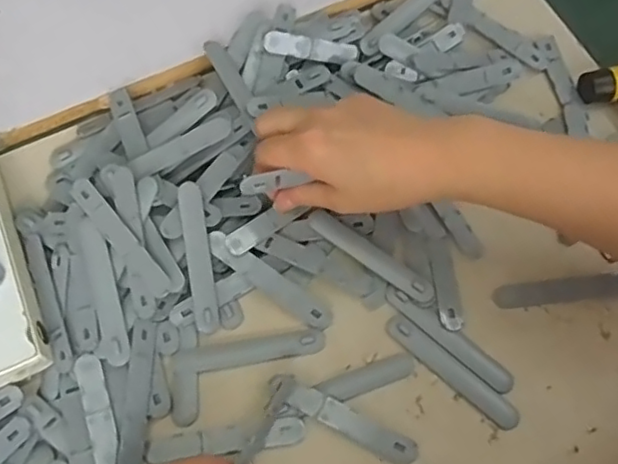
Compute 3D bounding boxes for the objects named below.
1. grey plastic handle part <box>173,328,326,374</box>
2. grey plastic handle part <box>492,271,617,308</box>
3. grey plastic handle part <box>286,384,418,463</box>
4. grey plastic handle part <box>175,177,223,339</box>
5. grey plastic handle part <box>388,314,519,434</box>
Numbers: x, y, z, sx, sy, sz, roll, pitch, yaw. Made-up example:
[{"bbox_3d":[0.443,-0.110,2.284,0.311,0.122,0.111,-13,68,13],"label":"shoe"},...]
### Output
[{"bbox_3d":[-0.037,0.076,0.390,0.093,0.004,0.016,-9,66,-3],"label":"grey plastic handle part"},{"bbox_3d":[0.168,0.036,0.399,0.091,0.012,0.016,-6,66,-2],"label":"grey plastic handle part"},{"bbox_3d":[0.026,0.114,0.367,0.080,0.005,0.017,25,69,12],"label":"grey plastic handle part"},{"bbox_3d":[-0.070,0.017,0.393,0.016,0.006,0.094,-9,89,-5],"label":"grey plastic handle part"},{"bbox_3d":[0.090,0.088,0.390,0.096,0.006,0.015,40,72,17],"label":"grey plastic handle part"}]

